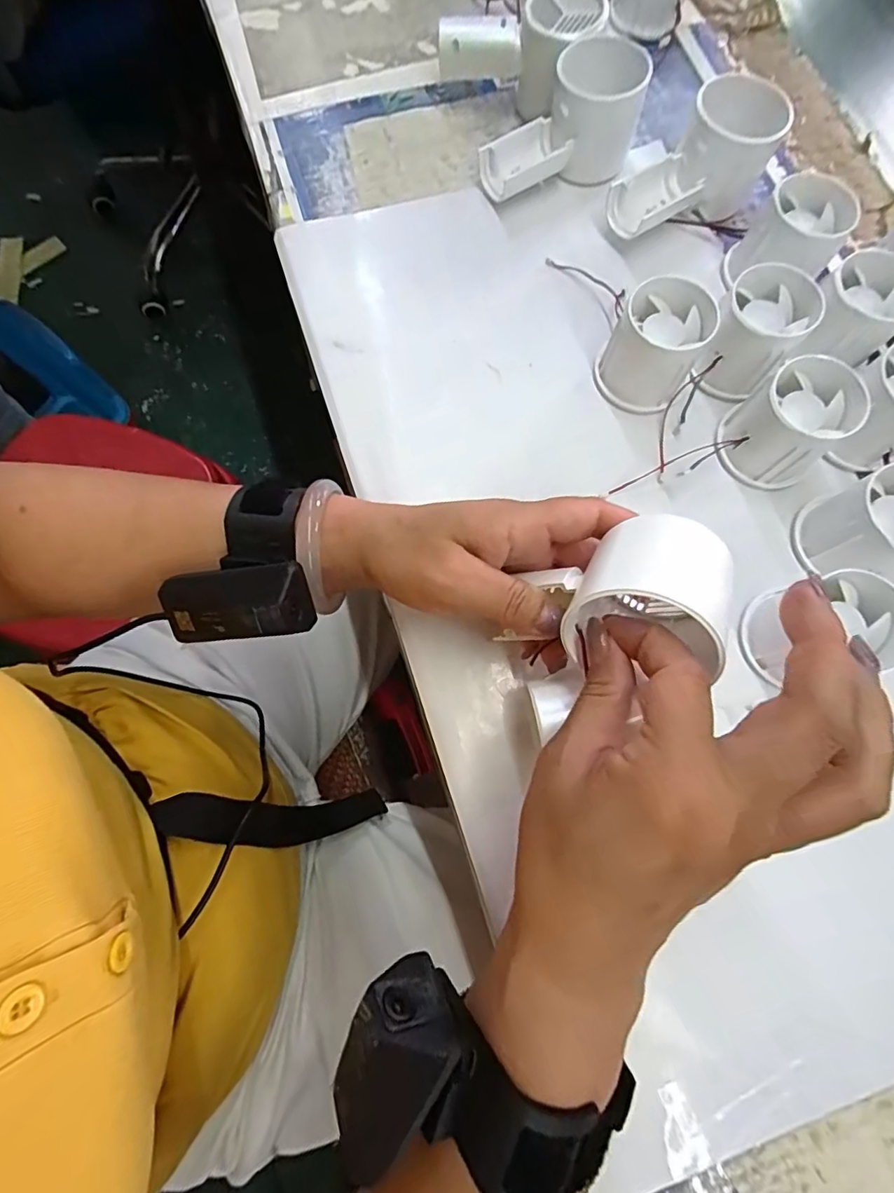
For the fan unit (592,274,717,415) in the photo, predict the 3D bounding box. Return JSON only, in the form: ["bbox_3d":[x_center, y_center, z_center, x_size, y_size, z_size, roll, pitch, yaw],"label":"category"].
[{"bbox_3d":[0.123,-0.149,0.304,0.051,0.047,0.056,0,75,0],"label":"fan unit"}]

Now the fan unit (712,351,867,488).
[{"bbox_3d":[0.194,-0.097,0.290,0.058,0.047,0.054,0,75,0],"label":"fan unit"}]

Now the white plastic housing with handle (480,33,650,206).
[{"bbox_3d":[0.074,-0.307,0.338,0.096,0.059,0.056,-33,78,-8],"label":"white plastic housing with handle"}]

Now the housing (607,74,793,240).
[{"bbox_3d":[0.159,-0.273,0.332,0.108,0.054,0.056,-40,79,-10],"label":"housing"}]

